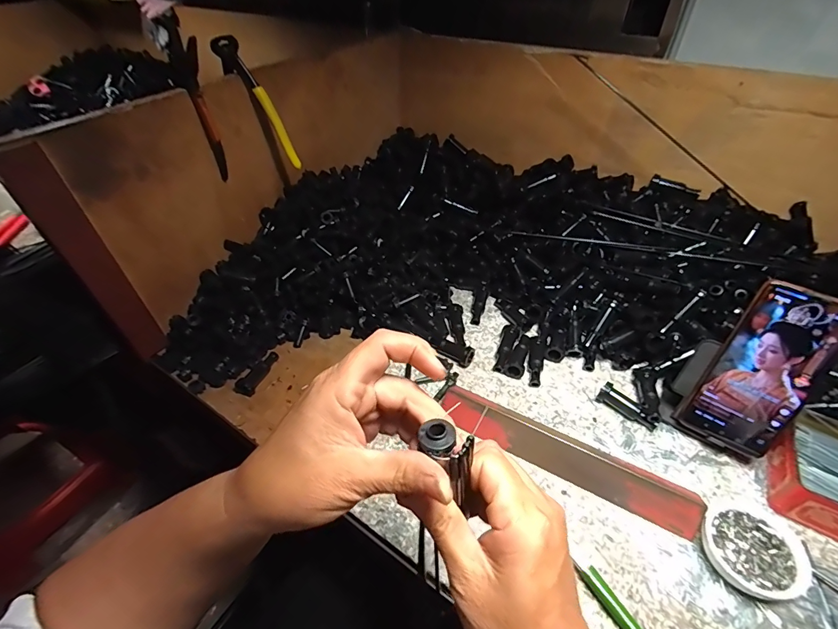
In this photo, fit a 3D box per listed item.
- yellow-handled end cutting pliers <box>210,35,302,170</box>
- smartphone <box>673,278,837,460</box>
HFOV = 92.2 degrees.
[{"bbox_3d":[-0.204,-0.268,0.523,0.034,0.163,0.022,-10,36,33],"label":"yellow-handled end cutting pliers"},{"bbox_3d":[0.328,0.056,0.384,0.078,0.165,0.010,31,28,29],"label":"smartphone"}]

